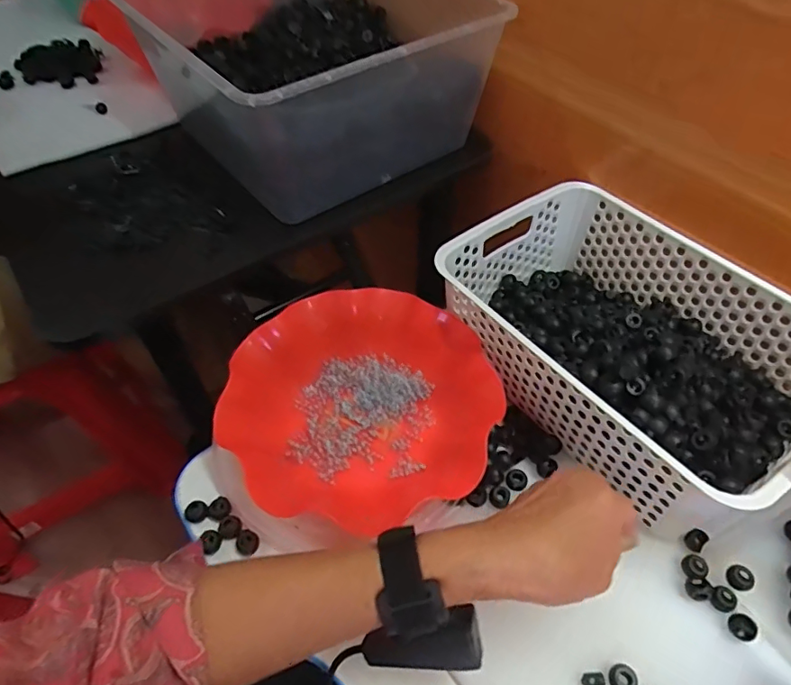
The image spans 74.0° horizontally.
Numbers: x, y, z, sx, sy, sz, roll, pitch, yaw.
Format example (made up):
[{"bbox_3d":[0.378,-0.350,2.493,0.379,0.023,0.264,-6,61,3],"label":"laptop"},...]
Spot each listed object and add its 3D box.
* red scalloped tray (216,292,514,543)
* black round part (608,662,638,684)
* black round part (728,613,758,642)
[{"bbox_3d":[-0.034,0.056,0.468,0.224,0.068,0.211,-16,53,-12],"label":"red scalloped tray"},{"bbox_3d":[0.154,0.227,0.354,0.018,0.005,0.017,0,52,0],"label":"black round part"},{"bbox_3d":[0.248,0.203,0.374,0.016,0.006,0.017,0,52,0],"label":"black round part"}]

